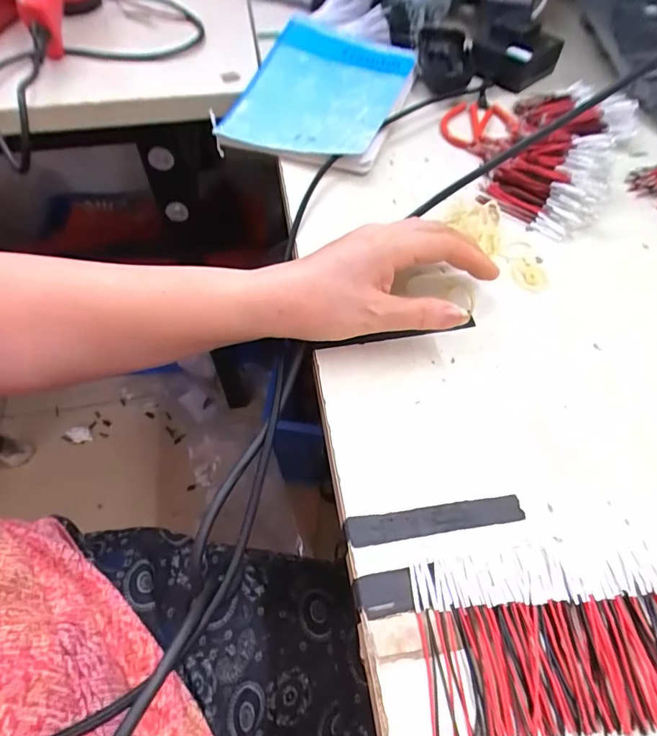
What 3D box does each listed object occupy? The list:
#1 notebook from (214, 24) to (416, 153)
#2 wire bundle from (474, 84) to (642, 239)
[{"bbox_3d":[-0.006,-0.297,0.486,0.159,0.022,0.238,22,62,3],"label":"notebook"},{"bbox_3d":[0.217,-0.208,0.431,0.101,0.038,0.214,28,60,17],"label":"wire bundle"}]

